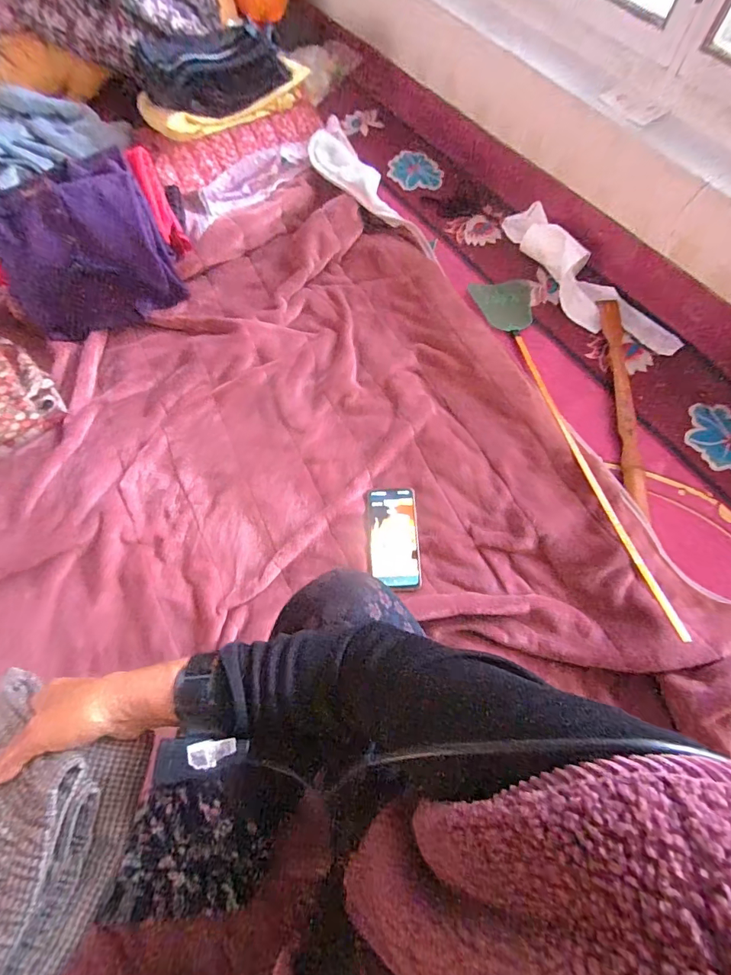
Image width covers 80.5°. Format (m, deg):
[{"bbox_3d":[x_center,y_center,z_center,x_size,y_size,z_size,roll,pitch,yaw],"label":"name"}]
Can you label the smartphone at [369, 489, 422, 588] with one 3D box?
[{"bbox_3d":[0.046,0.077,0.686,0.076,0.010,0.162,-2,70,-1],"label":"smartphone"}]

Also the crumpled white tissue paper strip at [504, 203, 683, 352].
[{"bbox_3d":[0.433,-0.429,0.865,0.120,0.079,0.457,-24,69,-16],"label":"crumpled white tissue paper strip"}]

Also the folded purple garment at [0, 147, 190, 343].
[{"bbox_3d":[-0.507,-0.427,0.788,0.274,0.145,0.231,-21,69,-15],"label":"folded purple garment"}]

